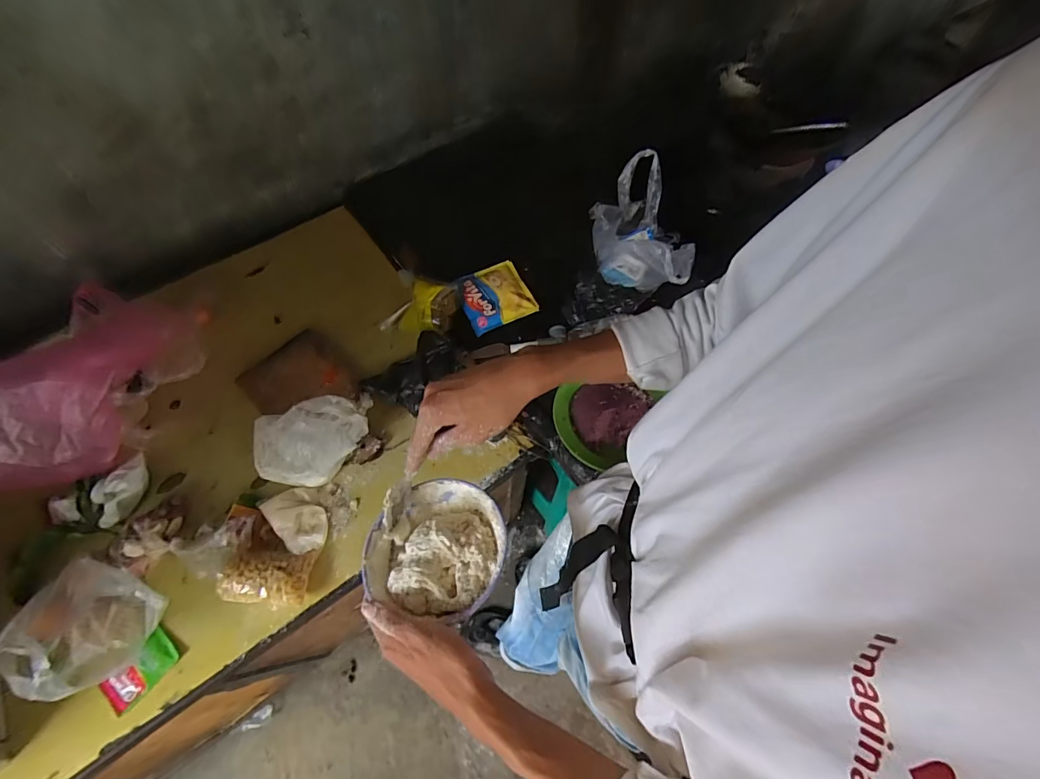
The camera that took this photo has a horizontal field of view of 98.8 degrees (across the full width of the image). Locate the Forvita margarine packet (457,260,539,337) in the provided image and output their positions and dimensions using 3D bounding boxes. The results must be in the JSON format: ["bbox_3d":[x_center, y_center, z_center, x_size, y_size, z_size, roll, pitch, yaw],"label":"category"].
[{"bbox_3d":[-0.053,-0.193,0.901,0.135,0.028,0.133,-22,65,-14],"label":"Forvita margarine packet"}]

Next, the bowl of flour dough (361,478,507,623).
[{"bbox_3d":[-0.085,0.160,0.466,0.136,0.052,0.127,1,62,-2],"label":"bowl of flour dough"}]

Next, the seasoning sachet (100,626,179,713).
[{"bbox_3d":[-0.531,0.396,0.624,0.064,0.014,0.096,35,68,22],"label":"seasoning sachet"}]

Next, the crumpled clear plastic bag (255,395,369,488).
[{"bbox_3d":[-0.352,0.088,0.739,0.191,0.078,0.126,-8,63,-8],"label":"crumpled clear plastic bag"}]

